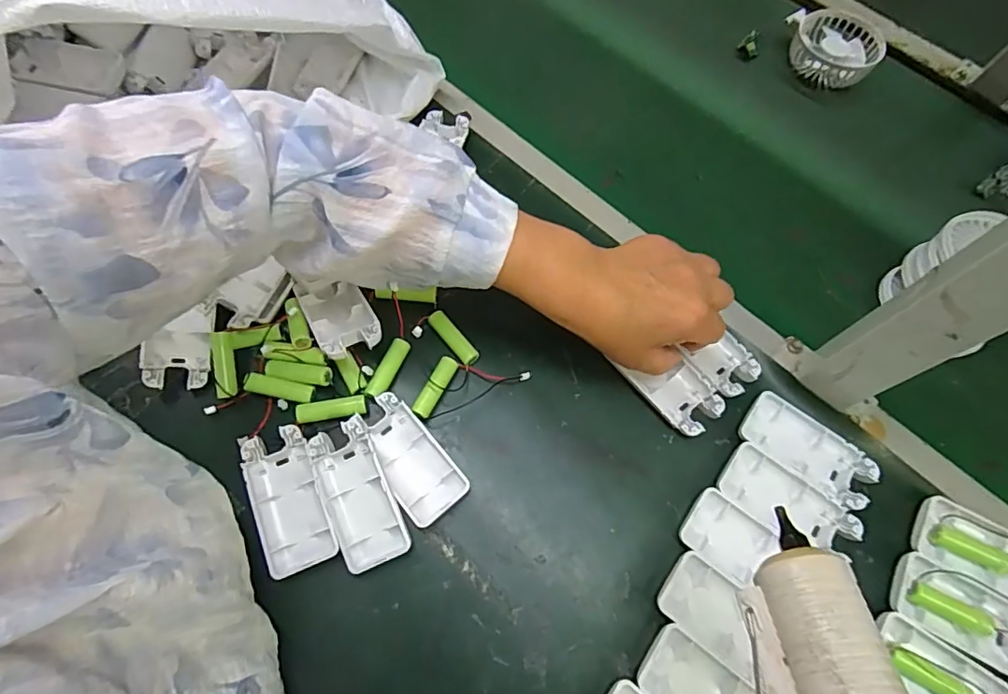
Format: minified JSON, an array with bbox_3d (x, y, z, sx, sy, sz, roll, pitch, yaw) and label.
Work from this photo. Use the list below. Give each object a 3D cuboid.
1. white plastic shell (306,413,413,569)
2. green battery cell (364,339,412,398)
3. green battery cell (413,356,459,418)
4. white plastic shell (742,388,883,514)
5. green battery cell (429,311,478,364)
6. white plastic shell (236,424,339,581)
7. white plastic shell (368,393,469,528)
[{"bbox_3d":[-0.100,0.101,0.357,0.044,0.017,0.095,-22,81,-8],"label":"white plastic shell"},{"bbox_3d":[-0.092,0.017,0.413,0.014,0.010,0.052,25,70,11],"label":"green battery cell"},{"bbox_3d":[-0.051,0.029,0.392,0.012,0.012,0.050,25,70,11],"label":"green battery cell"},{"bbox_3d":[0.227,0.076,0.388,0.093,0.012,0.047,35,72,14],"label":"white plastic shell"},{"bbox_3d":[-0.041,-0.006,0.420,0.014,0.016,0.050,-41,72,-14],"label":"green battery cell"},{"bbox_3d":[-0.150,0.106,0.363,0.047,0.021,0.095,-20,68,-7],"label":"white plastic shell"},{"bbox_3d":[-0.069,0.081,0.376,0.046,0.018,0.091,-39,72,-14],"label":"white plastic shell"}]

